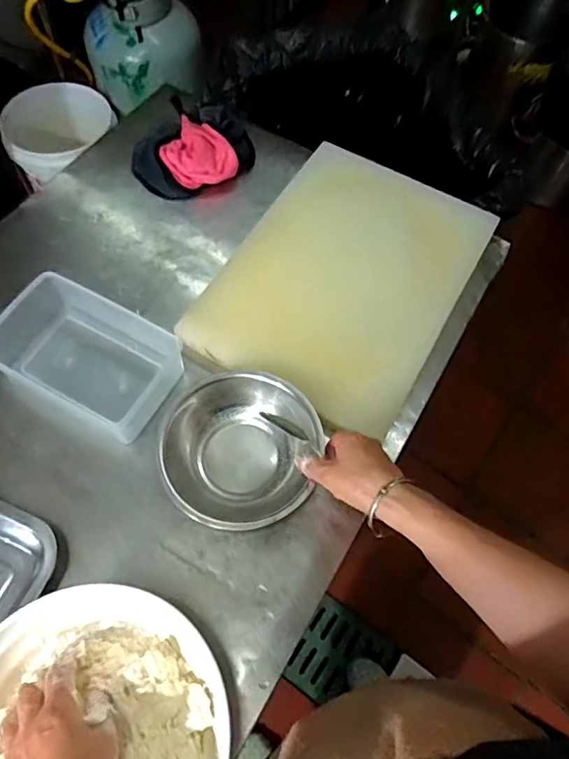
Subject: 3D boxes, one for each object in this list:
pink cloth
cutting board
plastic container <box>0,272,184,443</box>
[{"bbox_3d":[-0.127,-0.317,0.733,0.078,0.042,0.118,-39,72,-20],"label":"pink cloth"},{"bbox_3d":[0.081,-0.132,0.658,0.261,0.020,0.360,31,72,6],"label":"cutting board"},{"bbox_3d":[-0.216,-0.032,0.593,0.185,0.066,0.130,24,64,9],"label":"plastic container"}]

